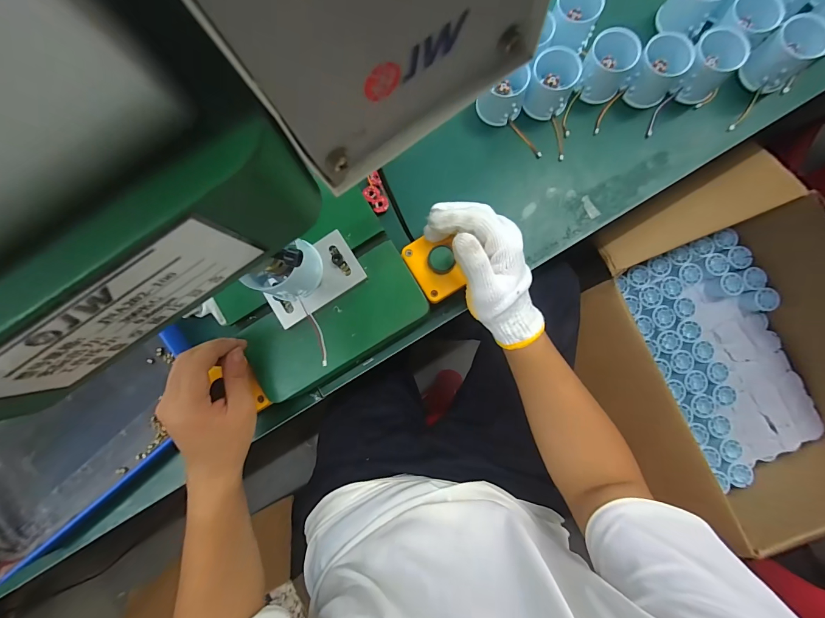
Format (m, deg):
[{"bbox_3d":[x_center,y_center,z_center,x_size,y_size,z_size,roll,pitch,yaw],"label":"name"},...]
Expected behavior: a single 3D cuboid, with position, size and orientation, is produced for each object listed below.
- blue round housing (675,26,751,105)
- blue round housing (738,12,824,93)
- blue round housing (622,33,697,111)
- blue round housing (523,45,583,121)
[{"bbox_3d":[0.338,-0.276,0.400,0.052,0.051,0.057,0,85,2],"label":"blue round housing"},{"bbox_3d":[0.419,-0.287,0.393,0.047,0.056,0.050,0,85,2],"label":"blue round housing"},{"bbox_3d":[0.279,-0.270,0.399,0.053,0.048,0.054,0,85,2],"label":"blue round housing"},{"bbox_3d":[0.161,-0.261,0.404,0.049,0.053,0.053,0,85,2],"label":"blue round housing"}]

